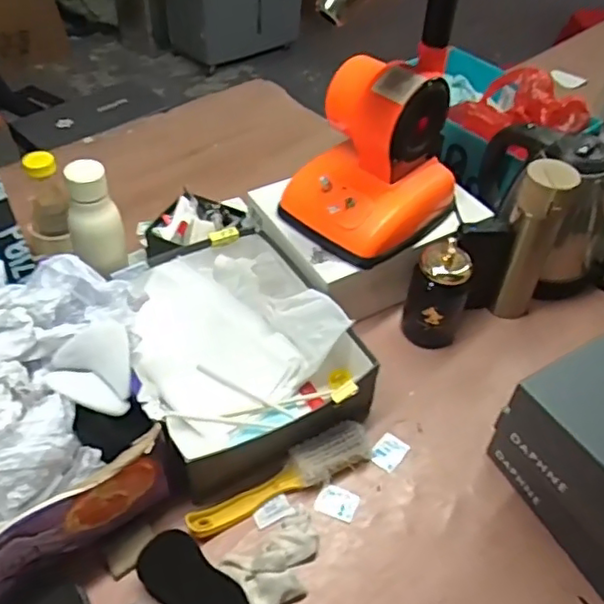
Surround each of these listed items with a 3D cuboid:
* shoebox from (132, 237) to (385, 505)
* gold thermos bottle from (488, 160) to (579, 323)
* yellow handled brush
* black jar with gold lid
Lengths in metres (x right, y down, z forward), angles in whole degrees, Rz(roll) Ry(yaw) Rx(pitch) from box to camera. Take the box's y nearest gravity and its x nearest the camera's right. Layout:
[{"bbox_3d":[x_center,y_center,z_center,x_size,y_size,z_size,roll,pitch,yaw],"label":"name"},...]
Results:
[{"bbox_3d":[-0.085,0.053,0.797,0.254,0.112,0.320,-20,51,-20],"label":"shoebox"},{"bbox_3d":[0.305,-0.075,0.845,0.071,0.234,0.057,18,49,13],"label":"gold thermos bottle"},{"bbox_3d":[-0.021,0.204,0.712,0.224,0.031,0.053,-25,53,-23],"label":"yellow handled brush"},{"bbox_3d":[0.182,-0.009,0.838,0.073,0.159,0.065,18,49,13],"label":"black jar with gold lid"}]

